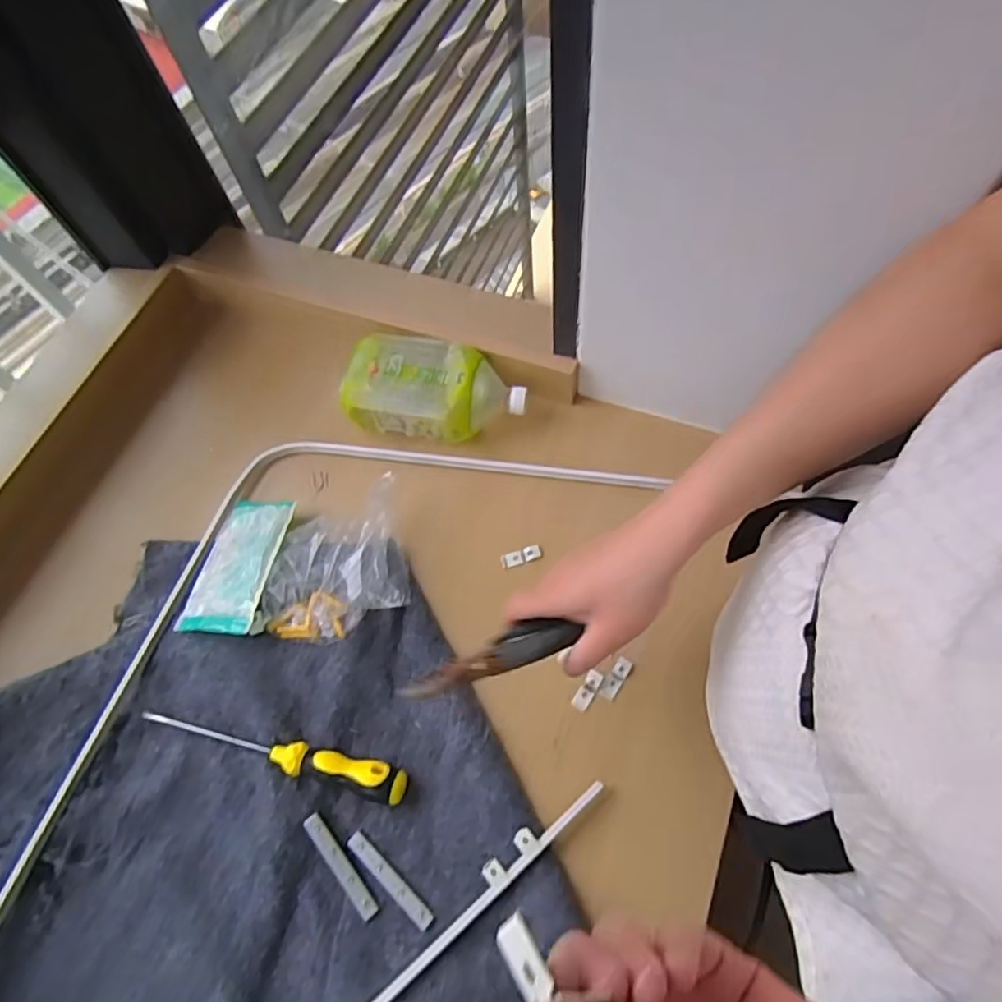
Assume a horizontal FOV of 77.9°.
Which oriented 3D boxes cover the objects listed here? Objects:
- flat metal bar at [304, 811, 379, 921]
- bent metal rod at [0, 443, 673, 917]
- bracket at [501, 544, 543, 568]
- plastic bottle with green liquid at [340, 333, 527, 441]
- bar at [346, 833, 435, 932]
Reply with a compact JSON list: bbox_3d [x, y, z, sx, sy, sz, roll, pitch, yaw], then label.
[{"bbox_3d":[-0.137,0.311,0.527,0.015,0.006,0.095,-33,75,-27],"label":"flat metal bar"},{"bbox_3d":[-0.270,0.160,0.584,0.902,0.019,0.345,-40,70,-16],"label":"bent metal rod"},{"bbox_3d":[0.021,0.057,0.644,0.042,0.004,0.017,-18,65,-3],"label":"bracket"},{"bbox_3d":[-0.070,-0.119,0.685,0.192,0.073,0.098,9,66,4],"label":"plastic bottle with green liquid"},{"bbox_3d":[-0.094,0.319,0.521,0.094,0.004,0.017,39,74,20],"label":"bar"}]

